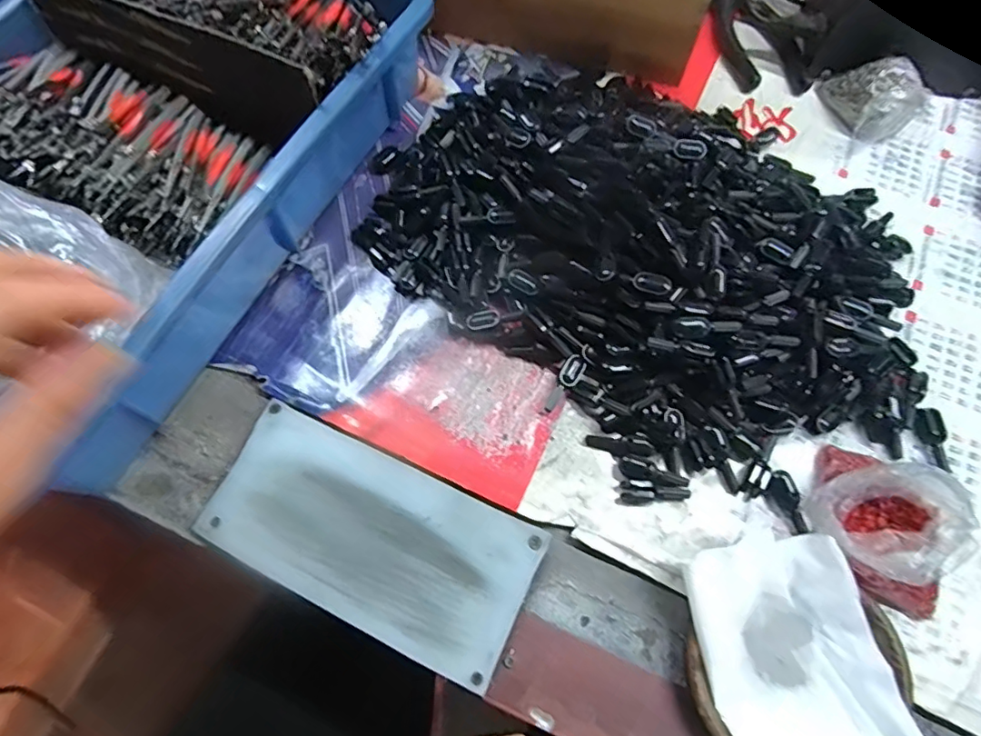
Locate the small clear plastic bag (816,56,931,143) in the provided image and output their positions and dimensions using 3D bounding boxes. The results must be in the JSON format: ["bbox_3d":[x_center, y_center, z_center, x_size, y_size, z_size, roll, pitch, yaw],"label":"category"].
[{"bbox_3d":[0.312,-0.215,0.439,0.063,0.039,0.071,-2,68,0],"label":"small clear plastic bag"}]

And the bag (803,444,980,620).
[{"bbox_3d":[0.234,0.089,0.312,0.092,0.039,0.081,32,72,12],"label":"bag"}]

